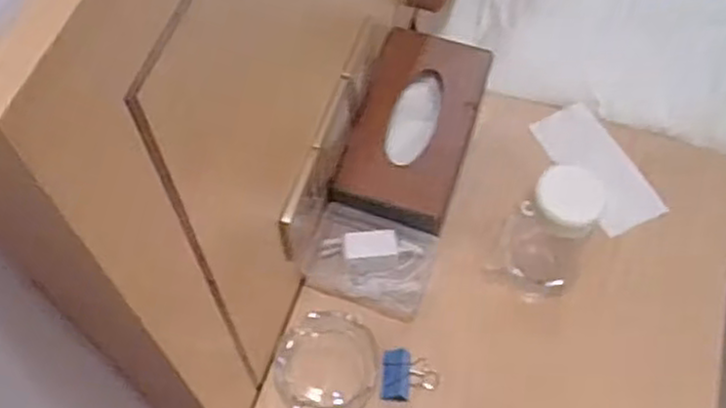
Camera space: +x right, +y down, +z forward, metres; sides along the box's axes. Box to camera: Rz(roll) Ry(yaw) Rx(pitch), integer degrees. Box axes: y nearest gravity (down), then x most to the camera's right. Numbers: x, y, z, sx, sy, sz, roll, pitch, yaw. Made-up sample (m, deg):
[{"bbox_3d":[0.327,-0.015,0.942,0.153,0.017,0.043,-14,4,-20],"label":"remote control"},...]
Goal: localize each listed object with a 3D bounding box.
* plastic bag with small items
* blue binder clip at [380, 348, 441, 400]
[{"bbox_3d":[0.008,0.060,0.778,0.124,0.024,0.092,16,61,8],"label":"plastic bag with small items"},{"bbox_3d":[0.047,0.174,0.742,0.056,0.030,0.045,4,60,2],"label":"blue binder clip"}]

